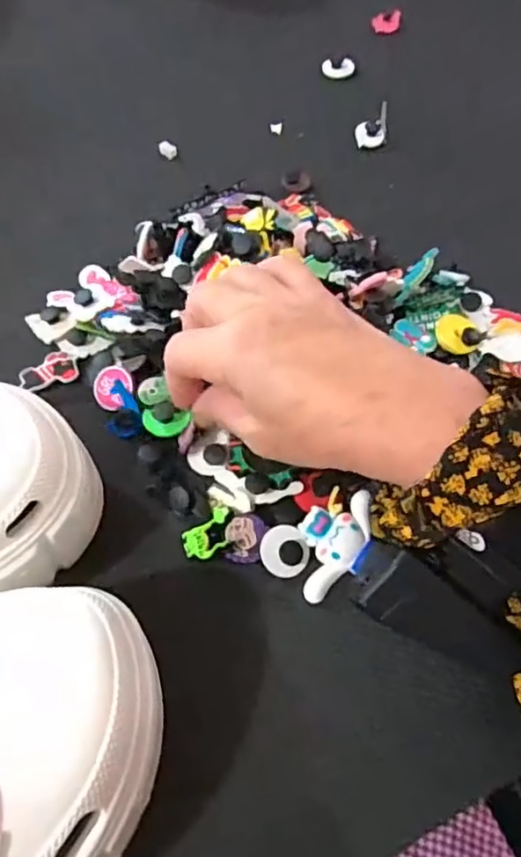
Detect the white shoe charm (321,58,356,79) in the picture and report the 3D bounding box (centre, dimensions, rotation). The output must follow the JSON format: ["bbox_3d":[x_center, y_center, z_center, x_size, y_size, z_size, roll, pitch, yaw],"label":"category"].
[{"bbox_3d":[0.064,-0.295,0.499,0.026,0.011,0.010,9,60,3],"label":"white shoe charm"}]

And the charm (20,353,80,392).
[{"bbox_3d":[-0.119,-0.032,0.344,0.031,0.005,0.018,-22,64,-14],"label":"charm"}]

